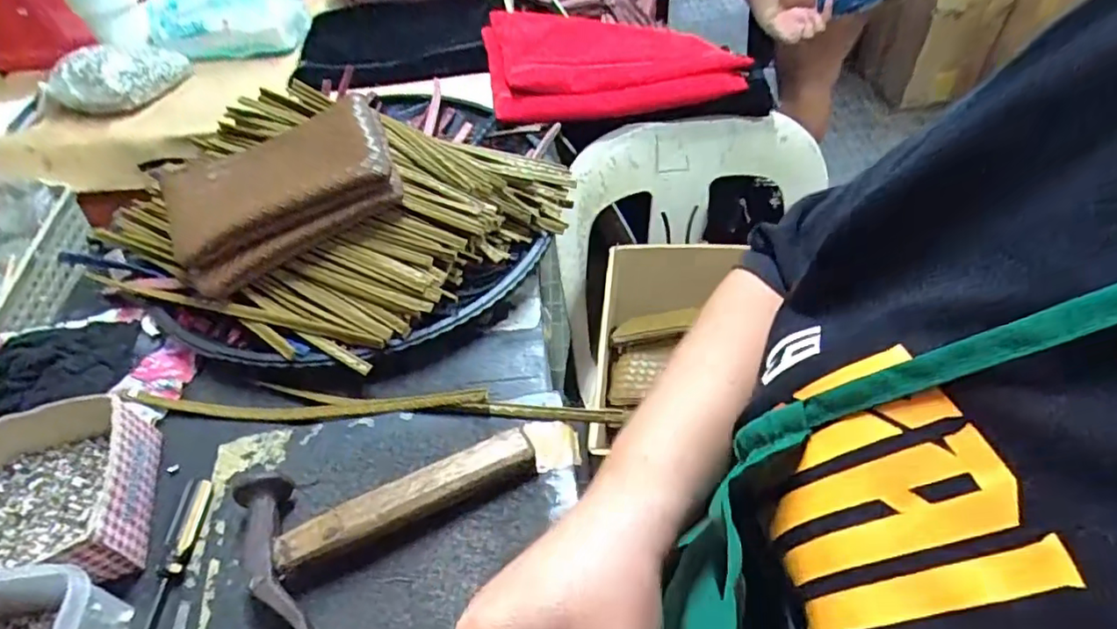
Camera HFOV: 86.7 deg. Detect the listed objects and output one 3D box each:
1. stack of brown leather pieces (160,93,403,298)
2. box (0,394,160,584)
[{"bbox_3d":[-0.252,-0.110,0.544,0.206,0.063,0.128,-24,78,-1],"label":"stack of brown leather pieces"},{"bbox_3d":[-0.386,0.138,0.434,0.147,0.054,0.130,-16,50,-8],"label":"box"}]

